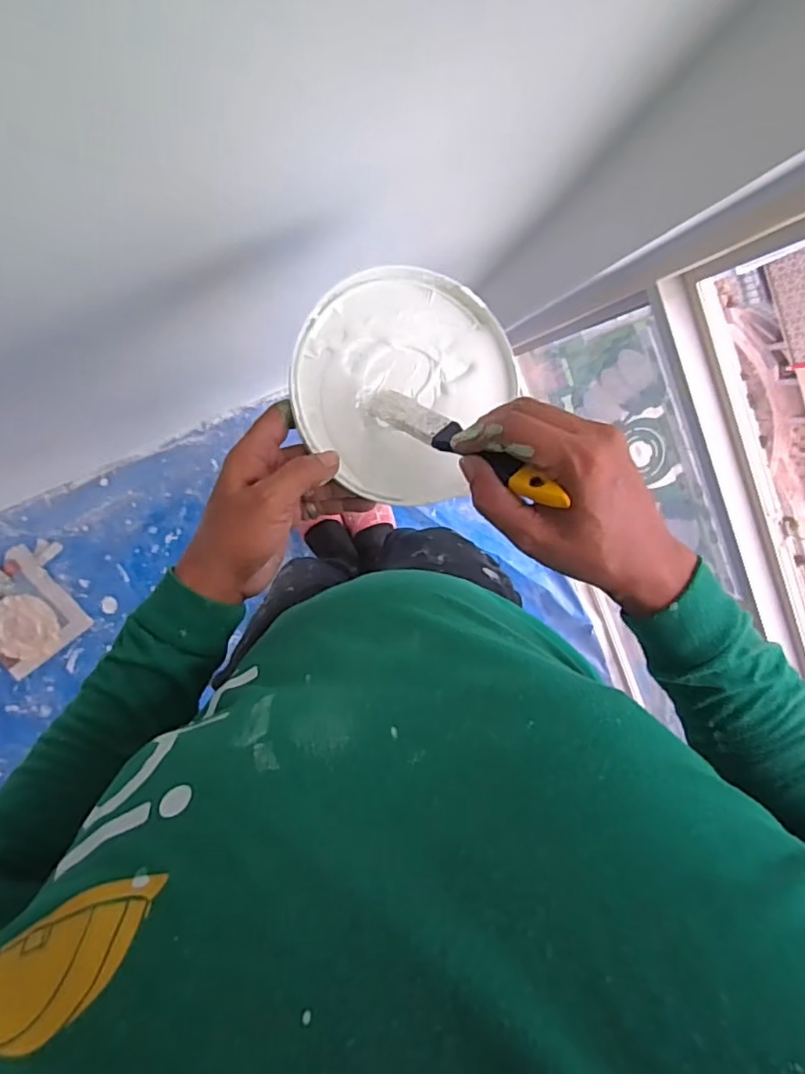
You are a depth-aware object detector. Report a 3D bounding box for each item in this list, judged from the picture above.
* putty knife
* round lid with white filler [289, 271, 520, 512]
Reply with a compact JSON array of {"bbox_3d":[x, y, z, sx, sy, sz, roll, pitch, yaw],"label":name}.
[{"bbox_3d":[0.033,-0.062,0.395,0.022,0.175,0.012,-53,140,0],"label":"putty knife"},{"bbox_3d":[-0.001,-0.115,0.456,0.153,0.030,0.164,-1,96,-8],"label":"round lid with white filler"}]

